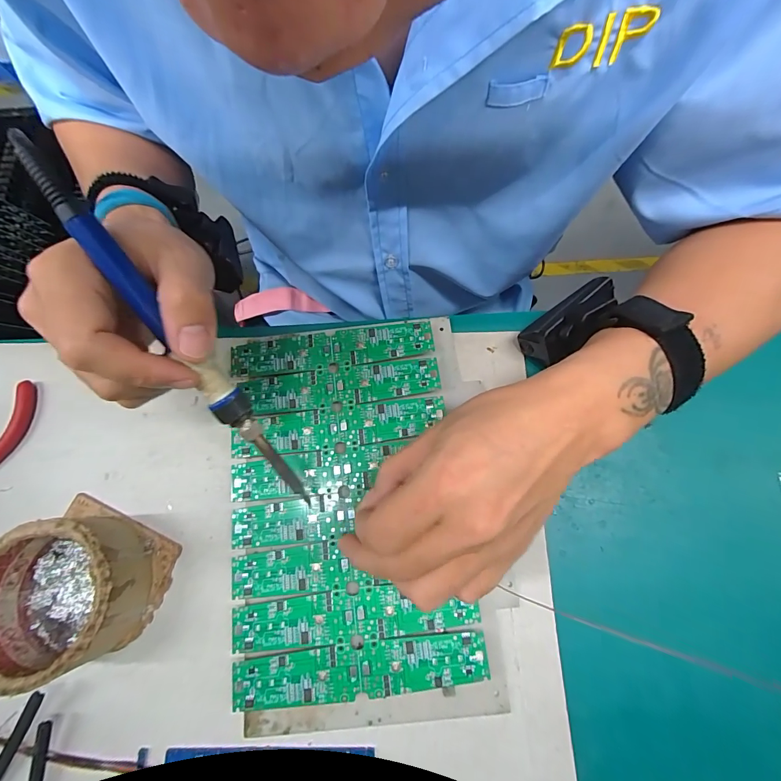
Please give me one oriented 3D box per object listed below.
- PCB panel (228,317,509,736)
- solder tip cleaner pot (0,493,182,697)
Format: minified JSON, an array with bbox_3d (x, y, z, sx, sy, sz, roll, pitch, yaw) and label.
[{"bbox_3d":[-0.023,0.074,0.246,0.161,0.010,0.246,-6,74,0],"label":"PCB panel"},{"bbox_3d":[-0.192,0.120,0.221,0.085,0.045,0.085,-1,74,2],"label":"solder tip cleaner pot"}]

